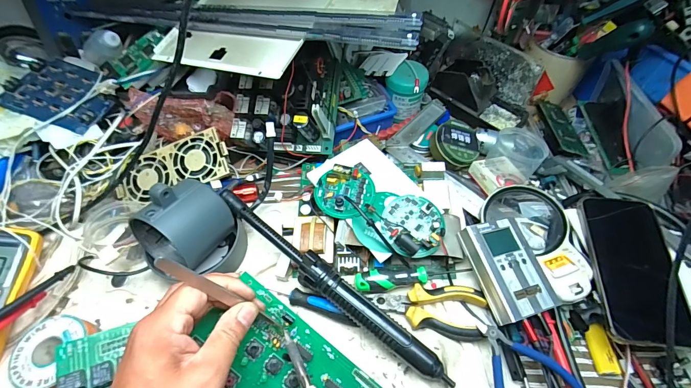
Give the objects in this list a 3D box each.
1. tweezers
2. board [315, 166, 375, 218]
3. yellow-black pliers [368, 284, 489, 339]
[{"bbox_3d":[-0.093,0.081,0.278,0.009,0.127,0.008,-10,49,36],"label":"tweezers"},{"bbox_3d":[-0.001,-0.003,0.416,0.069,0.023,0.060,2,57,0],"label":"board"},{"bbox_3d":[0.088,0.119,0.377,0.114,0.019,0.052,11,57,6],"label":"yellow-black pliers"}]

